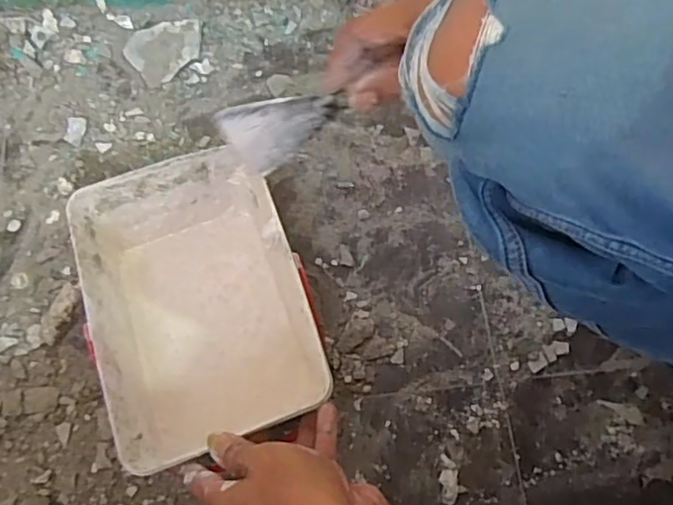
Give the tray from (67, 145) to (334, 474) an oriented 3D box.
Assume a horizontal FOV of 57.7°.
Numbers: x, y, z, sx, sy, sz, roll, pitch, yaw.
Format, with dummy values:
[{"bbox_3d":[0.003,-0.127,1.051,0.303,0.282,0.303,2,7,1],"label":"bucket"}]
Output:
[{"bbox_3d":[-0.116,0.052,0.539,0.168,0.119,0.234,-19,70,-10],"label":"tray"}]

